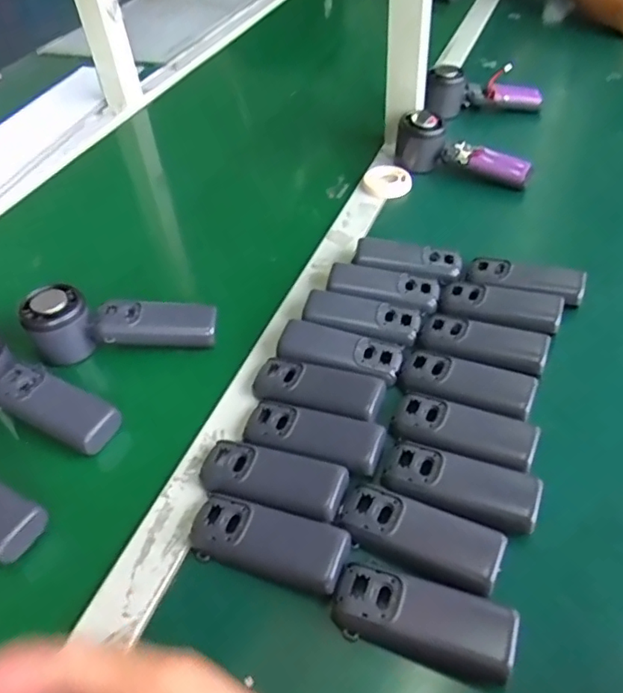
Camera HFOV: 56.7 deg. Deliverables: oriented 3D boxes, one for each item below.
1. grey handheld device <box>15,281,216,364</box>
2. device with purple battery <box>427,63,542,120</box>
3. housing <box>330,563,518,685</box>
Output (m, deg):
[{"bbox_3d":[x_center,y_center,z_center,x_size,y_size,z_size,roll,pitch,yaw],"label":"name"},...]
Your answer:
[{"bbox_3d":[-0.167,-0.024,0.510,0.158,0.051,0.050,-5,46,-1],"label":"grey handheld device"},{"bbox_3d":[0.237,-0.354,0.798,0.158,0.057,0.052,3,46,7],"label":"device with purple battery"},{"bbox_3d":[0.065,0.162,0.343,0.104,0.017,0.040,13,48,16],"label":"housing"}]

